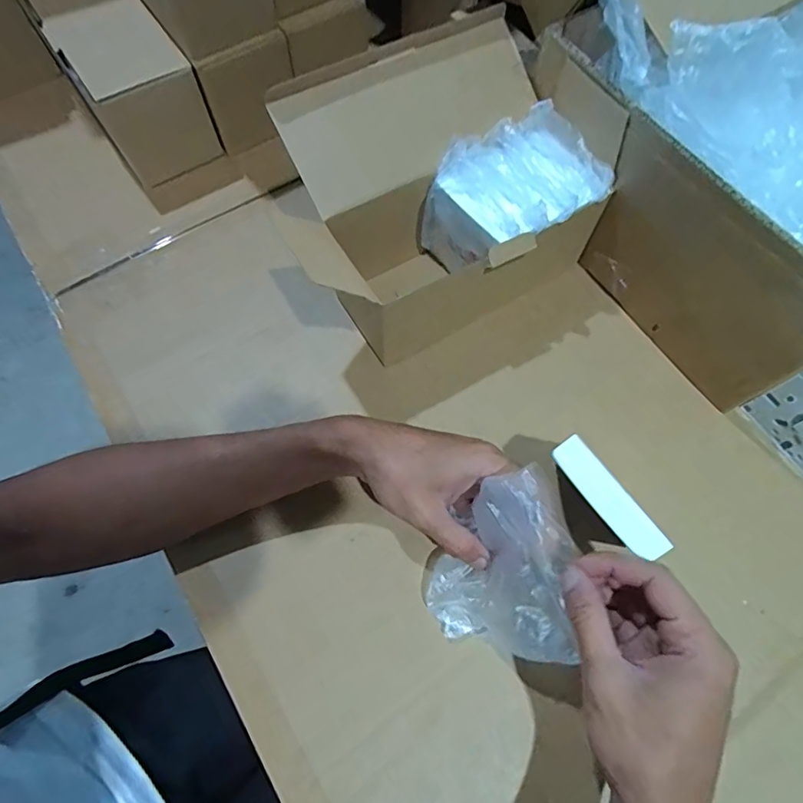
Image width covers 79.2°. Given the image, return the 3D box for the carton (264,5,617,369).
[{"bbox_3d":[0.041,-0.176,0.414,0.205,0.145,0.178,-31,69,-15],"label":"carton"}]

